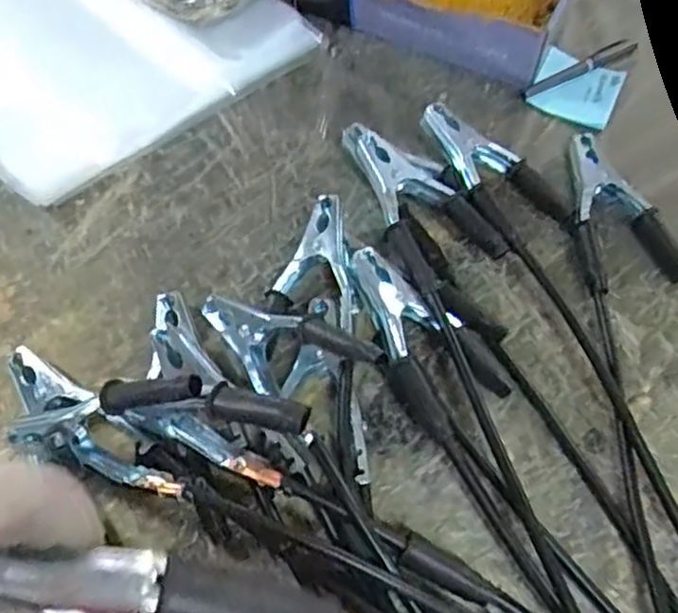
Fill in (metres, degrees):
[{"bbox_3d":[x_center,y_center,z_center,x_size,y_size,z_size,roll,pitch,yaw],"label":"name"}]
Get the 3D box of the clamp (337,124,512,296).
[{"bbox_3d":[0.057,-0.089,0.554,0.082,0.046,0.171,-24,67,-11],"label":"clamp"}]

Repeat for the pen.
[{"bbox_3d":[0.226,-0.221,0.641,0.128,0.012,0.017,-27,67,-13],"label":"pen"}]

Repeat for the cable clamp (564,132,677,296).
[{"bbox_3d":[0.223,-0.082,0.563,0.079,0.025,0.143,-11,65,-5],"label":"cable clamp"}]

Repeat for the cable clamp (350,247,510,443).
[{"bbox_3d":[0.055,0.017,0.501,0.080,0.050,0.158,-28,67,-13],"label":"cable clamp"}]

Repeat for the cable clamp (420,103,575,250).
[{"bbox_3d":[0.125,-0.111,0.572,0.082,0.035,0.149,-36,69,-16],"label":"cable clamp"}]

